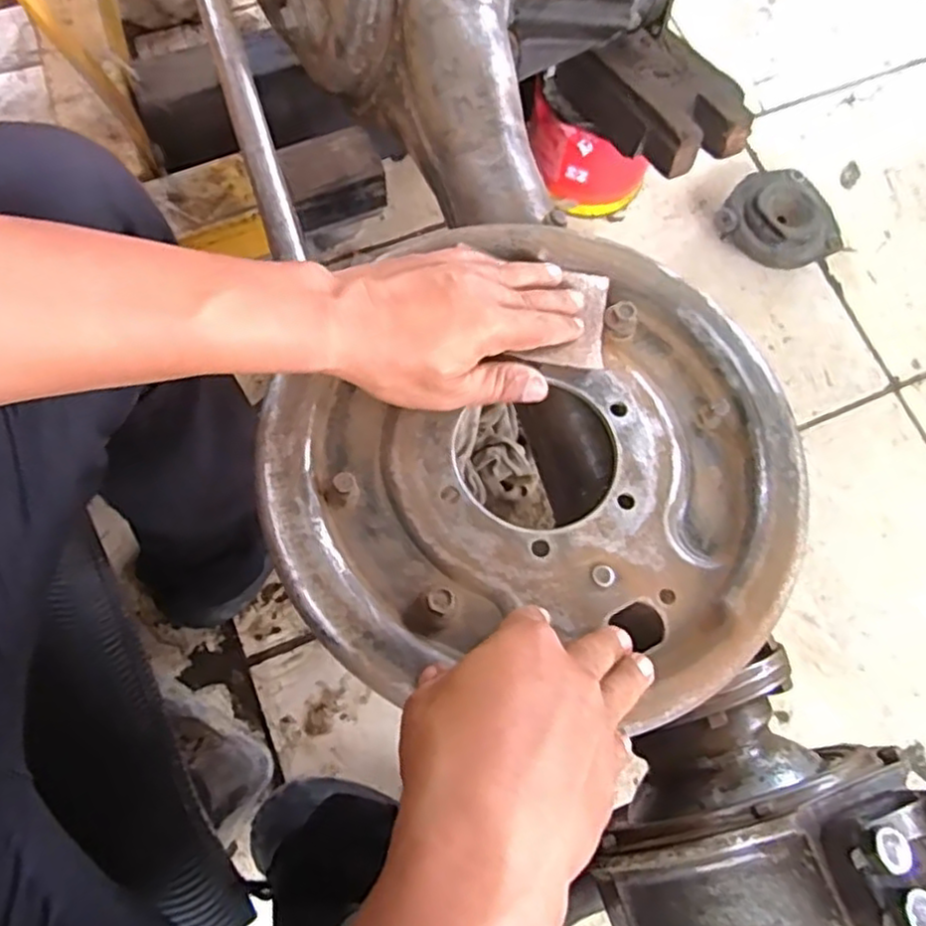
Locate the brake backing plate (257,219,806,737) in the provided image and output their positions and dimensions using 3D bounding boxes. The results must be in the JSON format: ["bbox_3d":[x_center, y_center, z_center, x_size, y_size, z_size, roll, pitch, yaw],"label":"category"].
[{"bbox_3d":[0.050,-0.001,0.385,0.266,0.054,0.292,0,77,0],"label":"brake backing plate"}]

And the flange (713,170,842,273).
[{"bbox_3d":[0.390,-0.294,0.848,0.122,0.052,0.131,1,74,-3],"label":"flange"}]

